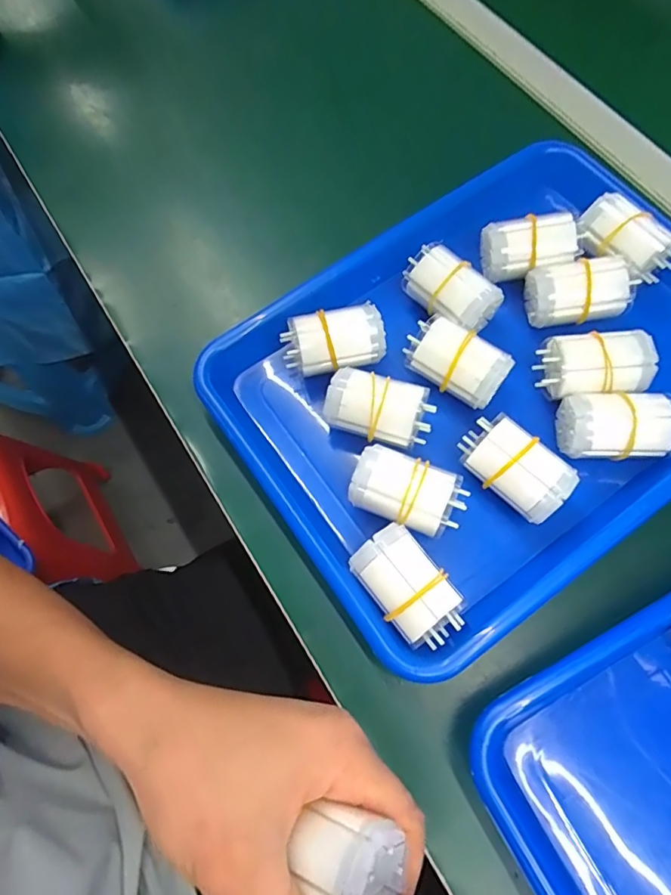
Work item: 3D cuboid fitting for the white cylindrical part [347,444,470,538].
[{"bbox_3d":[0.041,0.028,0.303,0.063,0.037,0.037,16,71,6],"label":"white cylindrical part"}]

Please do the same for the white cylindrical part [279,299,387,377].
[{"bbox_3d":[-0.001,-0.067,0.340,0.063,0.034,0.036,-12,71,-4],"label":"white cylindrical part"}]

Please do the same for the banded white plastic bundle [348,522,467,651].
[{"bbox_3d":[0.040,0.078,0.288,0.038,0.043,0.063,-40,75,-12],"label":"banded white plastic bundle"}]

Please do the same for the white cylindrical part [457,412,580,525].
[{"bbox_3d":[0.104,0.013,0.305,0.063,0.036,0.035,40,76,13],"label":"white cylindrical part"}]

